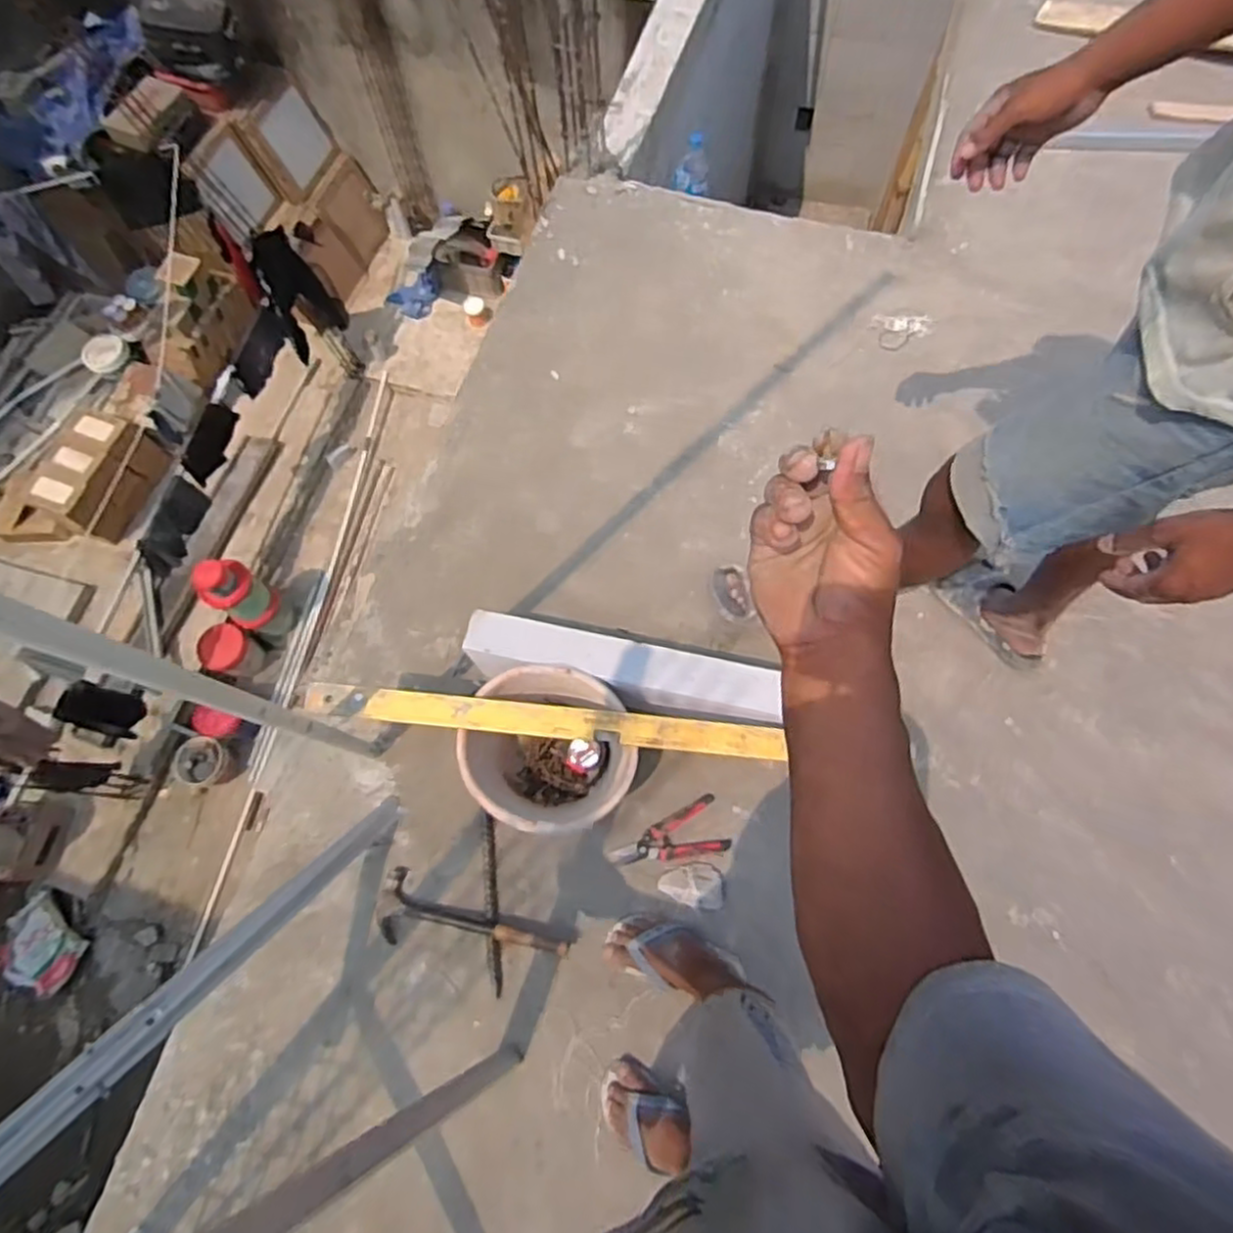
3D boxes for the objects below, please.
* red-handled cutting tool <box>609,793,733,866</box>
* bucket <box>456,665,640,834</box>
[{"bbox_3d":[0.091,0.400,1.283,0.201,0.024,0.095,-21,69,-6],"label":"red-handled cutting tool"},{"bbox_3d":[-0.117,0.241,1.254,0.275,0.196,0.264,-1,69,2],"label":"bucket"}]

